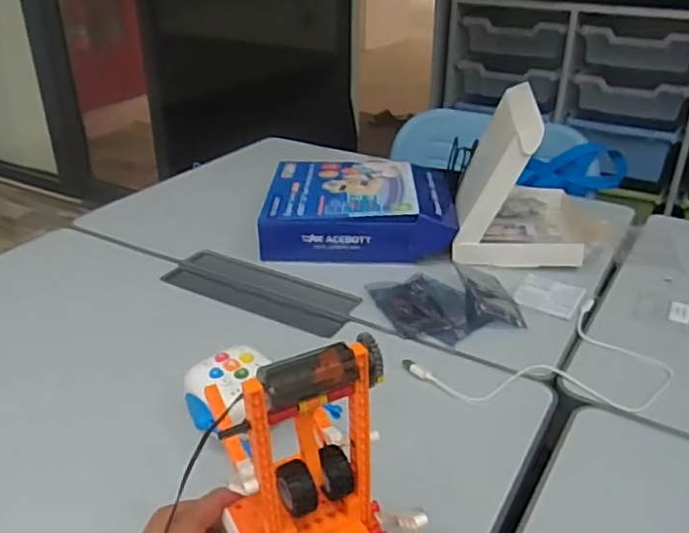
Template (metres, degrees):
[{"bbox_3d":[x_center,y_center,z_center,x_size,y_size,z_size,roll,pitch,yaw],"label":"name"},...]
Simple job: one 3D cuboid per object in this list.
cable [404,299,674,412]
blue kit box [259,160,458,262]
[{"bbox_3d":[0.201,0.100,0.615,0.249,0.009,0.151,-15,33,-25],"label":"cable"},{"bbox_3d":[0.023,-0.084,0.884,0.252,0.058,0.227,1,29,2],"label":"blue kit box"}]

